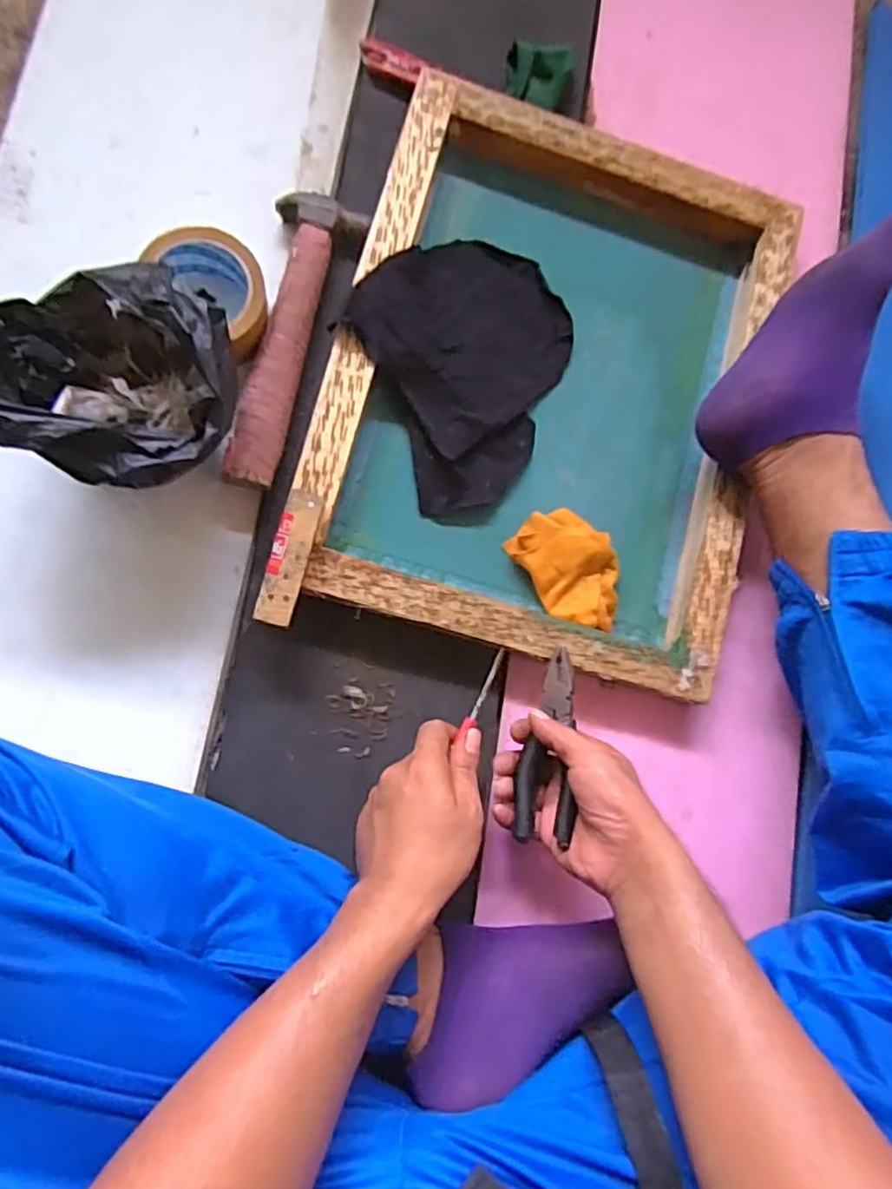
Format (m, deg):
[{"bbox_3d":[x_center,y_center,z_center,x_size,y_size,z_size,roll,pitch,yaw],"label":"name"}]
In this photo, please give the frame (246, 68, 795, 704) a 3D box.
[{"bbox_3d":[0.093,-0.182,0.595,0.368,0.050,0.469,15,83,-7],"label":"frame"}]

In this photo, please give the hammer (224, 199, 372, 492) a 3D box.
[{"bbox_3d":[-0.134,-0.214,0.579,0.073,0.034,0.257,16,83,-7],"label":"hammer"}]

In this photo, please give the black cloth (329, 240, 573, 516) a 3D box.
[{"bbox_3d":[0.030,-0.201,0.597,0.189,0.036,0.213,-27,89,-10],"label":"black cloth"}]

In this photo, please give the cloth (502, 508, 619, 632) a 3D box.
[{"bbox_3d":[0.109,-0.021,0.591,0.071,0.032,0.108,-33,91,-10],"label":"cloth"}]

